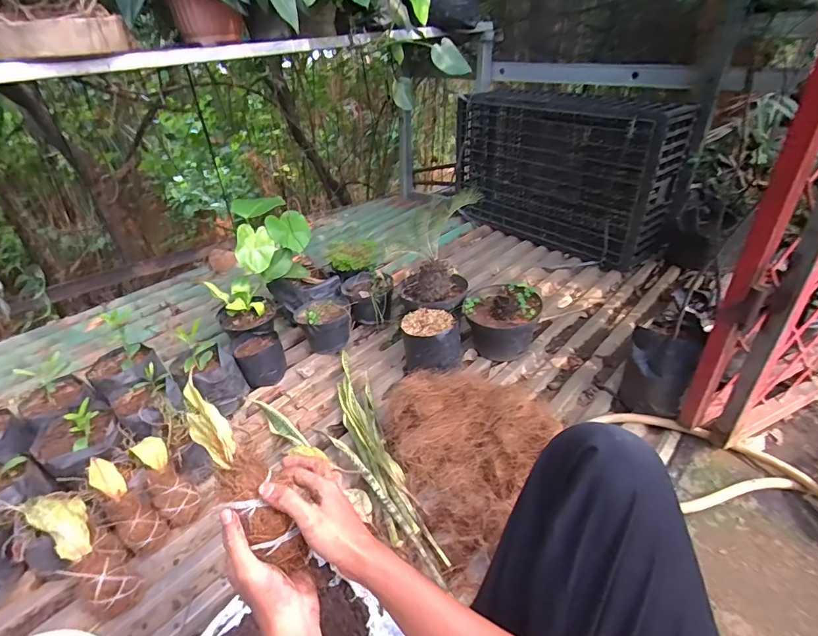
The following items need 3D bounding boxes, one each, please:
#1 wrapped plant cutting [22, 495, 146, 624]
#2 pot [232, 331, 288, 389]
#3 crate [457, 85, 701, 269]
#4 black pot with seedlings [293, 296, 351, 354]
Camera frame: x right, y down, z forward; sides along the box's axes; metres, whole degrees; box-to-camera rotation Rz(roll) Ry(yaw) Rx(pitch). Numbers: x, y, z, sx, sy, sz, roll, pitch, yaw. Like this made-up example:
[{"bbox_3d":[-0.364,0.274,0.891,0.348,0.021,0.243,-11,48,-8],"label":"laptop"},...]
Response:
[{"bbox_3d":[-0.577,0.410,0.763,0.261,0.064,0.081,51,52,2],"label":"wrapped plant cutting"},{"bbox_3d":[-0.430,0.117,1.251,0.130,0.114,0.132,-1,35,0],"label":"pot"},{"bbox_3d":[0.596,-0.592,1.763,0.373,0.556,0.871,-18,38,-23],"label":"crate"},{"bbox_3d":[-0.262,0.016,1.336,0.161,0.139,0.177,-1,35,0],"label":"black pot with seedlings"}]

